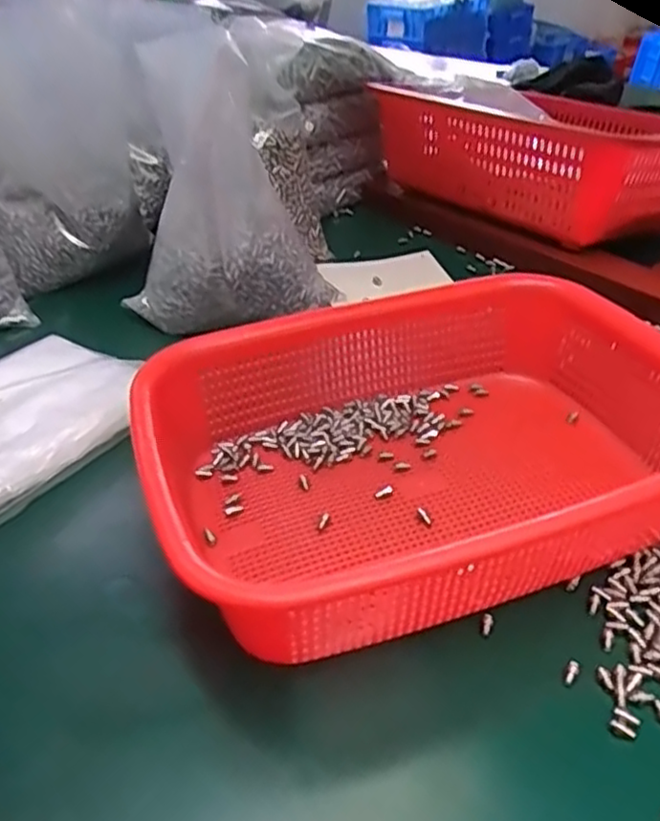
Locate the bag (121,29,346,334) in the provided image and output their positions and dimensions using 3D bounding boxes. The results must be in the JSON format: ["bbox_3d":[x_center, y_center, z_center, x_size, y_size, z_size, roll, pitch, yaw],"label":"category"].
[{"bbox_3d":[-0.073,-0.153,0.502,0.144,0.190,0.072,-25,41,-24],"label":"bag"}]

